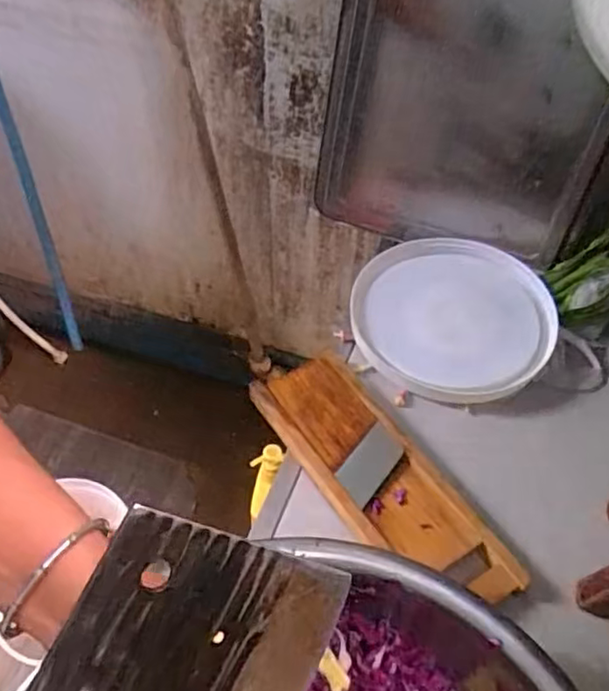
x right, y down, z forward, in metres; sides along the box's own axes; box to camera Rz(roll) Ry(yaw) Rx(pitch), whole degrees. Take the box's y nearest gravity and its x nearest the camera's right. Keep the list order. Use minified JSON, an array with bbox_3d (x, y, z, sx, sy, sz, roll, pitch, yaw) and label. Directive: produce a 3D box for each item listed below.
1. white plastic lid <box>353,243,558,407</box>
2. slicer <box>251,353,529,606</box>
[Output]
[{"bbox_3d":[0.169,-0.042,0.720,0.220,0.036,0.226,-14,57,8],"label":"white plastic lid"},{"bbox_3d":[0.066,0.122,0.586,0.103,0.034,0.287,-25,52,-22],"label":"slicer"}]

